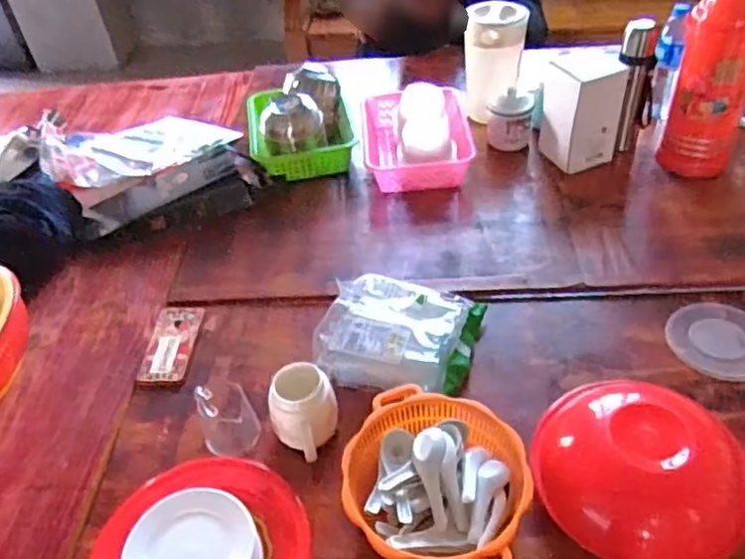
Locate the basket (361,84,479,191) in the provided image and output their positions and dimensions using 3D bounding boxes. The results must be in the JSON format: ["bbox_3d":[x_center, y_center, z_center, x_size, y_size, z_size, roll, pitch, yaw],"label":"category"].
[{"bbox_3d":[0.089,-0.298,1.330,0.216,0.108,0.274,-5,44,3],"label":"basket"}]

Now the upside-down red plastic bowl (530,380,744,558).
[{"bbox_3d":[0.316,0.219,0.778,0.227,0.091,0.252,-26,47,-18],"label":"upside-down red plastic bowl"}]

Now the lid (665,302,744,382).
[{"bbox_3d":[0.514,0.088,0.959,0.141,0.005,0.133,-4,44,4],"label":"lid"}]

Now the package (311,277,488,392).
[{"bbox_3d":[0.038,0.083,0.973,0.225,0.064,0.190,7,46,15],"label":"package"}]

